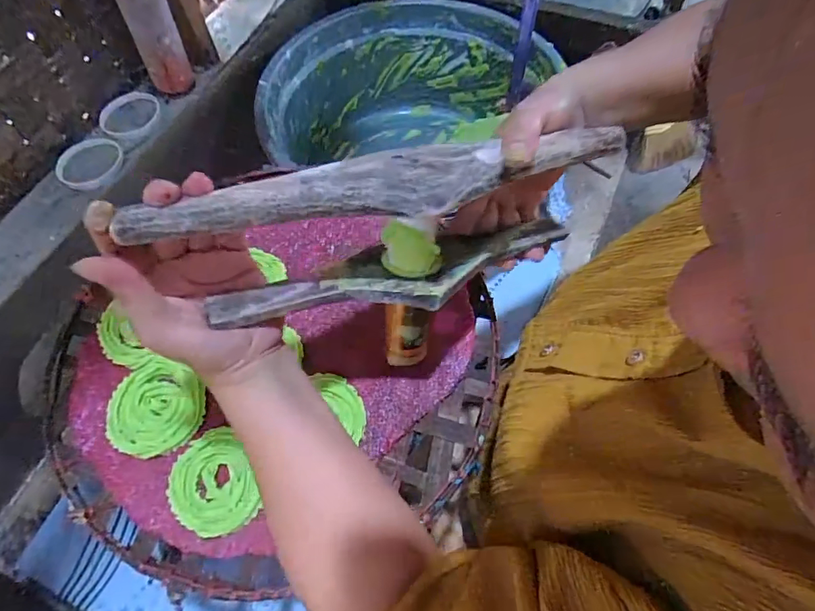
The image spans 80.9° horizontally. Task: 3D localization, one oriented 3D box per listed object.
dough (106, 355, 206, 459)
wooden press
[{"bbox_3d":[-0.208,0.086,0.395,0.075,0.008,0.075,32,67,17],"label":"dough"},{"bbox_3d":[0.001,-0.049,0.304,0.293,0.108,0.071,-21,63,-10],"label":"wooden press"}]

